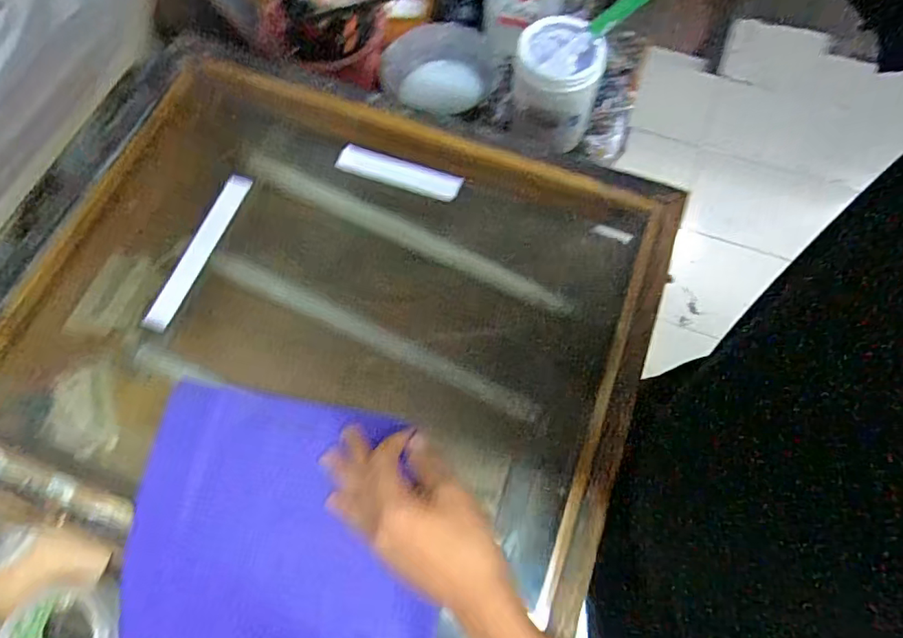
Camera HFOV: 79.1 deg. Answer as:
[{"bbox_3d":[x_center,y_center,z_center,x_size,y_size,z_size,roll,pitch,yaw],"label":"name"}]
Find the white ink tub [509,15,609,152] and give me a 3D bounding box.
[{"bbox_3d":[0.125,-0.285,0.666,0.097,0.118,0.089,0,68,1],"label":"white ink tub"}]

